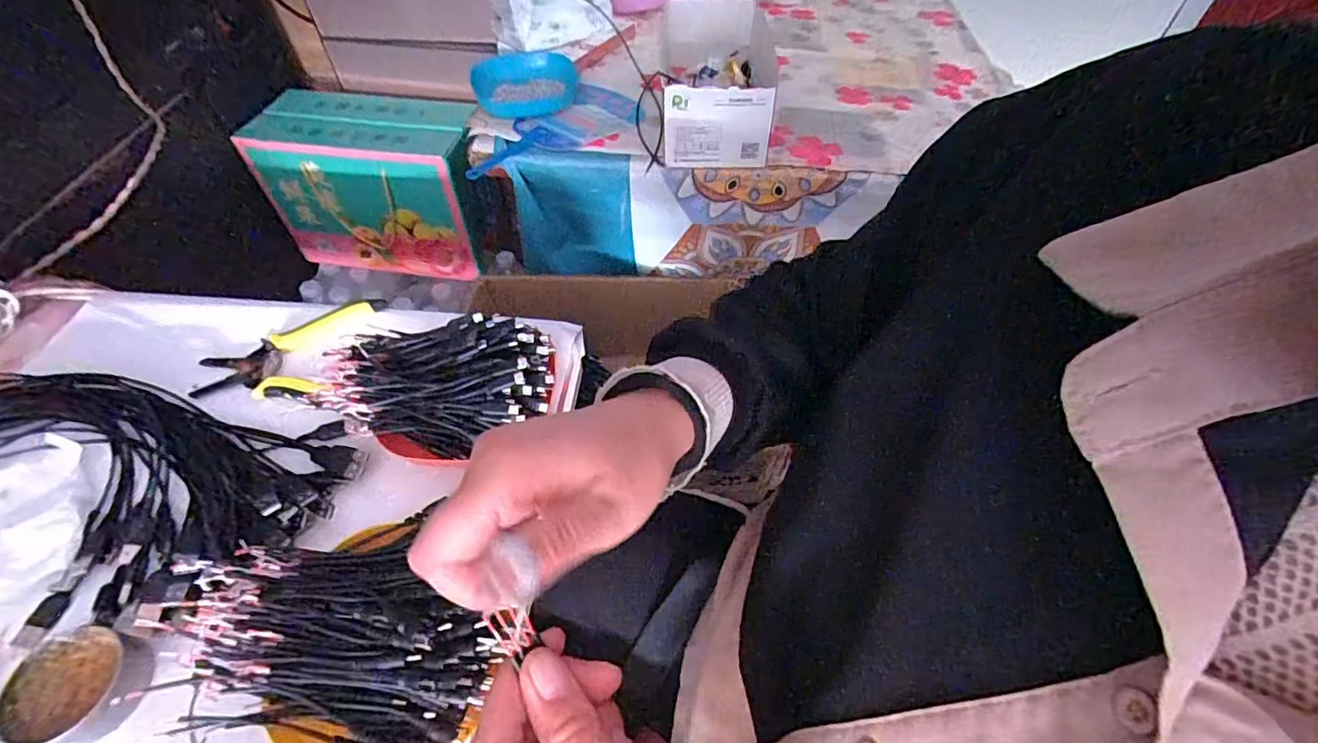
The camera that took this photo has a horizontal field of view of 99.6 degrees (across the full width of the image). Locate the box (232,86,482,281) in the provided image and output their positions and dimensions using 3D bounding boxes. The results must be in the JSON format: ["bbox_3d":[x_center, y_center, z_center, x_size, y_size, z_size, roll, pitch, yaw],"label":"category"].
[{"bbox_3d":[-0.461,-0.315,0.943,0.322,0.233,0.159,6,53,3],"label":"box"}]

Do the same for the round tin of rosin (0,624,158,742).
[{"bbox_3d":[-0.352,0.192,0.340,0.064,0.027,0.062,1,53,-1],"label":"round tin of rosin"}]

